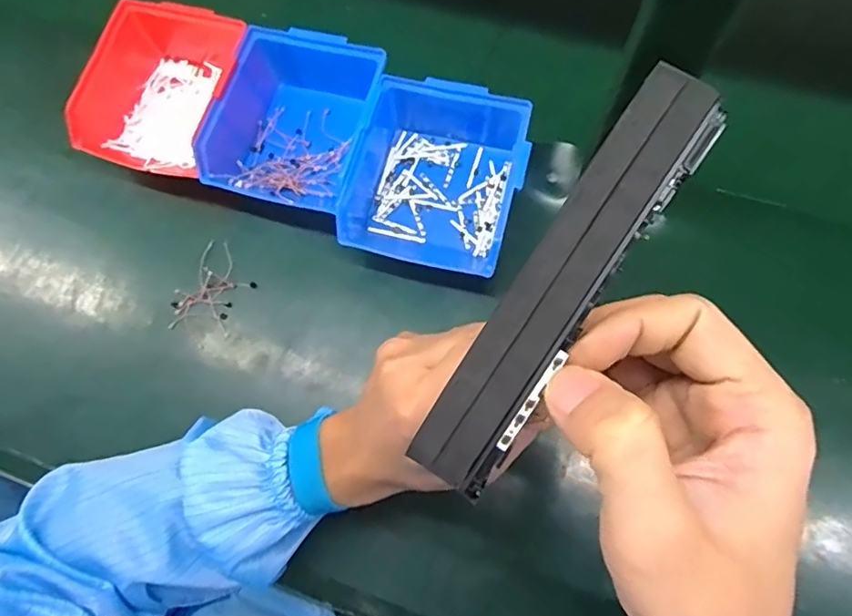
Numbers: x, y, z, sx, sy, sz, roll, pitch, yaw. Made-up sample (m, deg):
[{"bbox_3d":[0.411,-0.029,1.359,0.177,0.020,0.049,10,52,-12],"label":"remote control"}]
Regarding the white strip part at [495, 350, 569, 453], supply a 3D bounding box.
[{"bbox_3d":[0.035,0.030,0.183,0.004,0.004,0.036,34,95,12],"label":"white strip part"}]

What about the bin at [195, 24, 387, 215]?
[{"bbox_3d":[-0.101,-0.150,0.471,0.122,0.074,0.146,17,73,8],"label":"bin"}]

